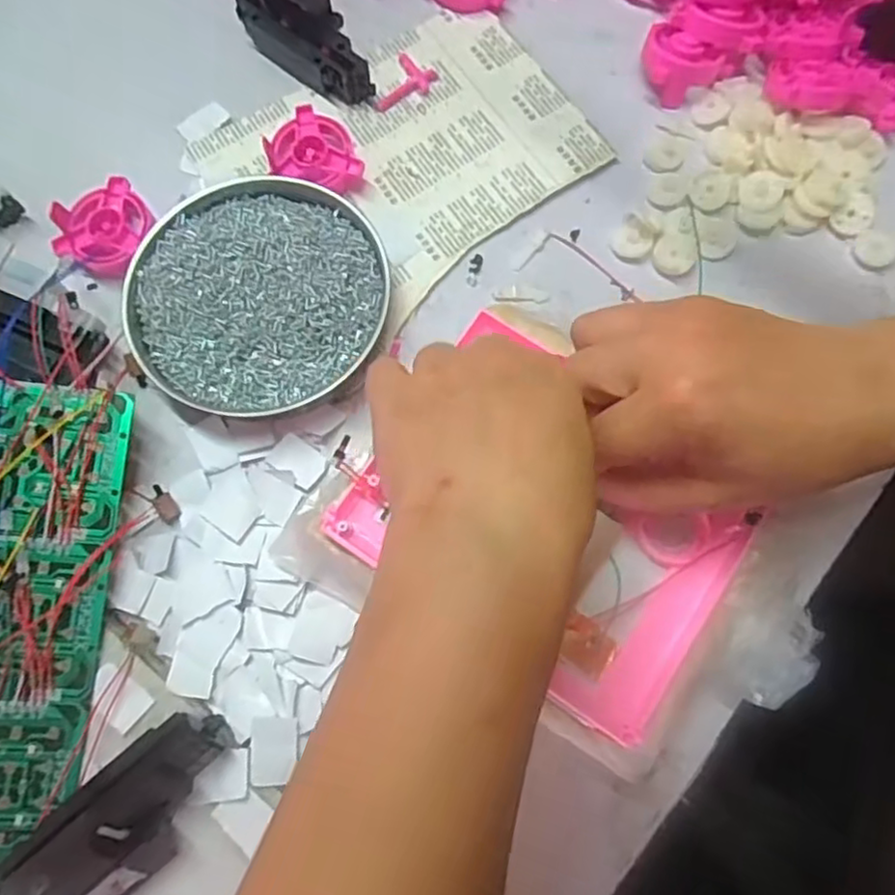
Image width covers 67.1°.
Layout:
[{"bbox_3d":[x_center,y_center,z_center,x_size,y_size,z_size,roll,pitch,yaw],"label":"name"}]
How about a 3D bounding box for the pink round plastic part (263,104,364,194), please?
[{"bbox_3d":[-0.077,-0.169,0.387,0.048,0.018,0.049,0,76,0],"label":"pink round plastic part"}]

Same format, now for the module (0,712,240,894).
[{"bbox_3d":[-0.134,0.157,0.284,0.100,0.023,0.045,-45,113,-16],"label":"module"}]

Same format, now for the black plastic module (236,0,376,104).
[{"bbox_3d":[-0.083,-0.245,0.400,0.097,0.036,0.041,41,79,9],"label":"black plastic module"}]

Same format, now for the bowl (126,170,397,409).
[{"bbox_3d":[-0.100,-0.081,0.364,0.127,0.022,0.131,0,76,0],"label":"bowl"}]

